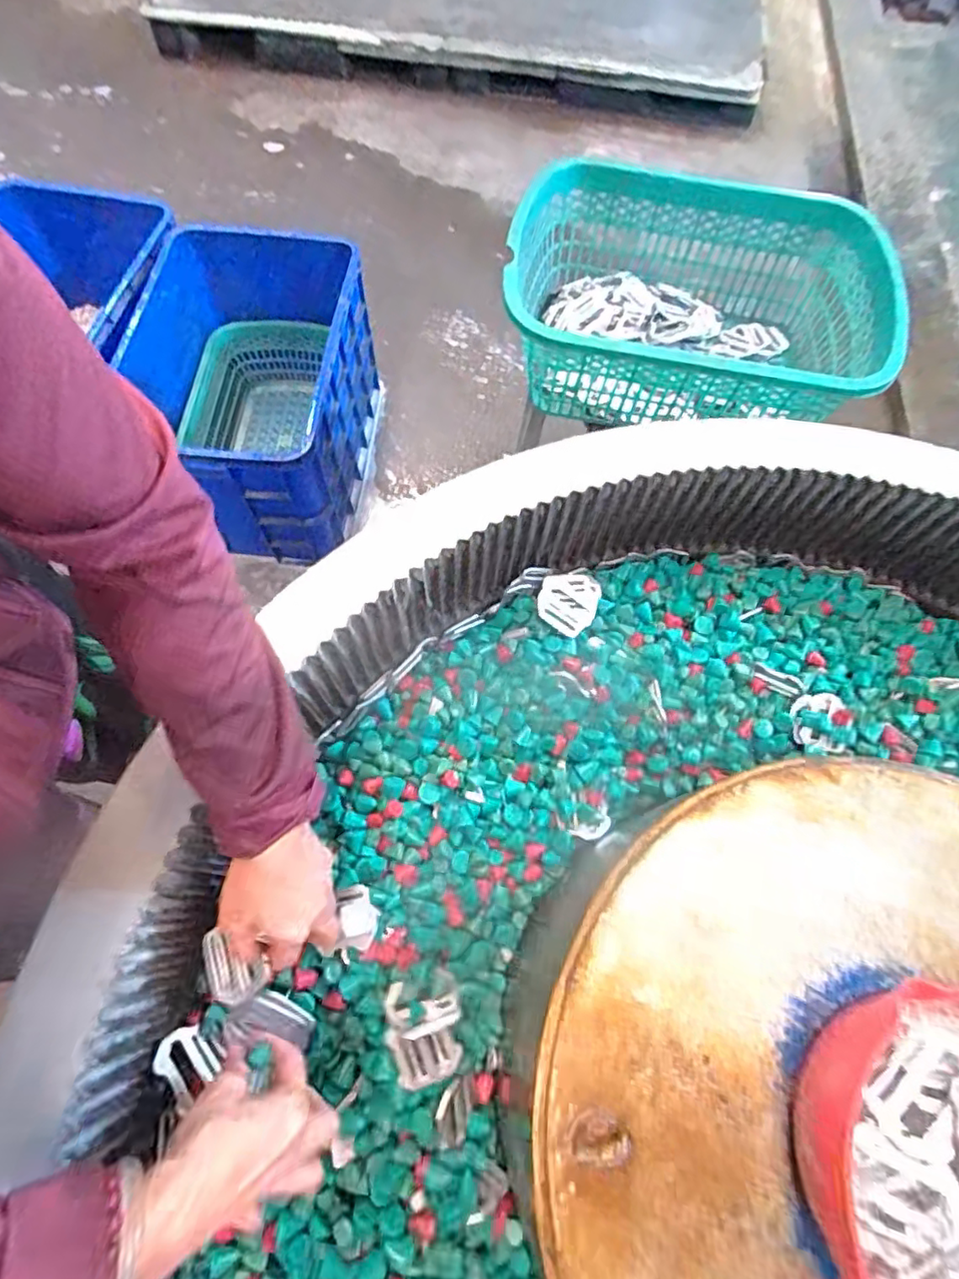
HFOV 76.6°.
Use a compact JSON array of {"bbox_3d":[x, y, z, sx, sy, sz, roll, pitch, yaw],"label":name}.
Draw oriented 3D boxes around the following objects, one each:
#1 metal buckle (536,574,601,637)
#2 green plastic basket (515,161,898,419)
[{"bbox_3d":[0.091,-0.039,0.629,0.060,0.006,0.069,19,67,5],"label":"metal buckle"},{"bbox_3d":[0.258,-0.419,0.781,0.444,0.160,0.343,14,67,3],"label":"green plastic basket"}]

